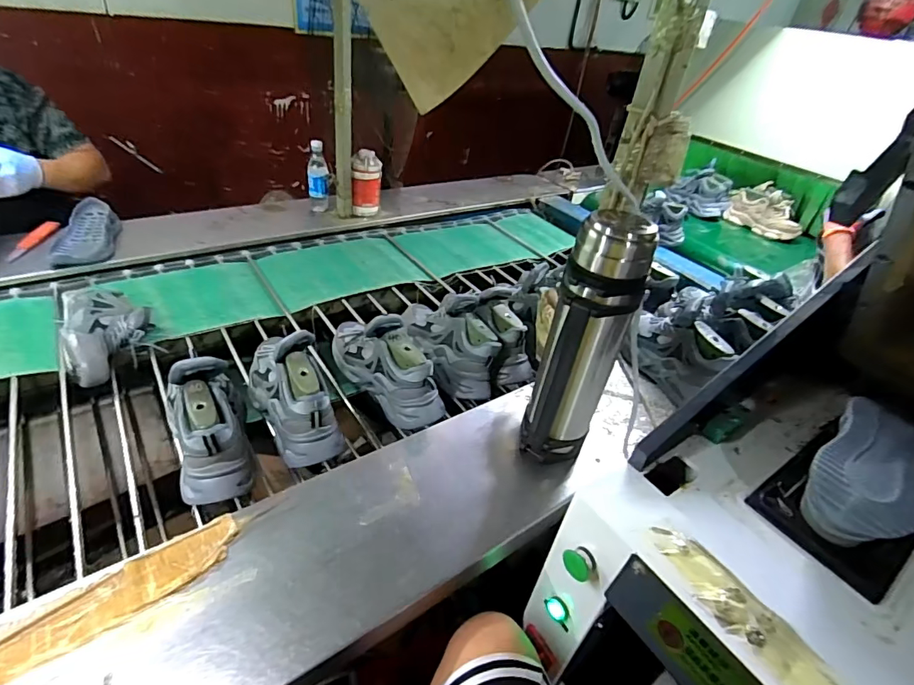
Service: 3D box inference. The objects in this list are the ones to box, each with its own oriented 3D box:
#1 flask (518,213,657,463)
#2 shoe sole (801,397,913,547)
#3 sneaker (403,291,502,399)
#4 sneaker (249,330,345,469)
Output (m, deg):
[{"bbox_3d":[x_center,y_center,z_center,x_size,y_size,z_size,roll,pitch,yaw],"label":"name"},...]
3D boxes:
[{"bbox_3d":[0.188,0.019,0.724,0.118,0.404,0.108,20,39,13],"label":"flask"},{"bbox_3d":[0.513,0.162,0.597,0.263,0.081,0.120,-18,45,-33],"label":"shoe sole"},{"bbox_3d":[-0.012,-0.011,0.985,0.119,0.146,0.278,-16,44,-31],"label":"sneaker"},{"bbox_3d":[-0.282,0.070,0.801,0.098,0.134,0.248,-16,45,-29],"label":"sneaker"}]

